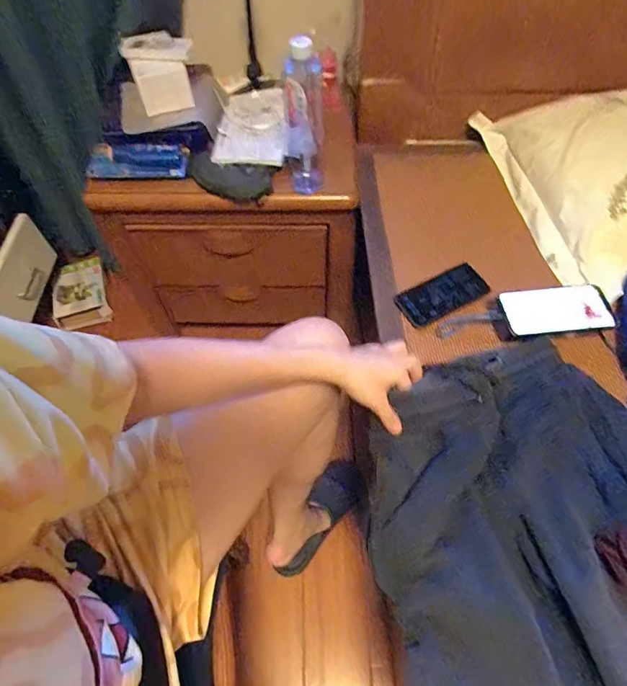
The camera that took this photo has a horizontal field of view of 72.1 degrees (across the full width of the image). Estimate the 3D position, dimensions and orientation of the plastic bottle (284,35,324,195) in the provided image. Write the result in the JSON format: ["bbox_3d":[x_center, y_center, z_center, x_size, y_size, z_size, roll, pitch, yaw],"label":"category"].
[{"bbox_3d":[-0.015,-0.360,0.712,0.063,0.248,0.062,-4,57,-2],"label":"plastic bottle"}]

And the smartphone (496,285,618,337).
[{"bbox_3d":[0.366,-0.050,0.648,0.166,0.007,0.074,-6,70,-6],"label":"smartphone"}]

